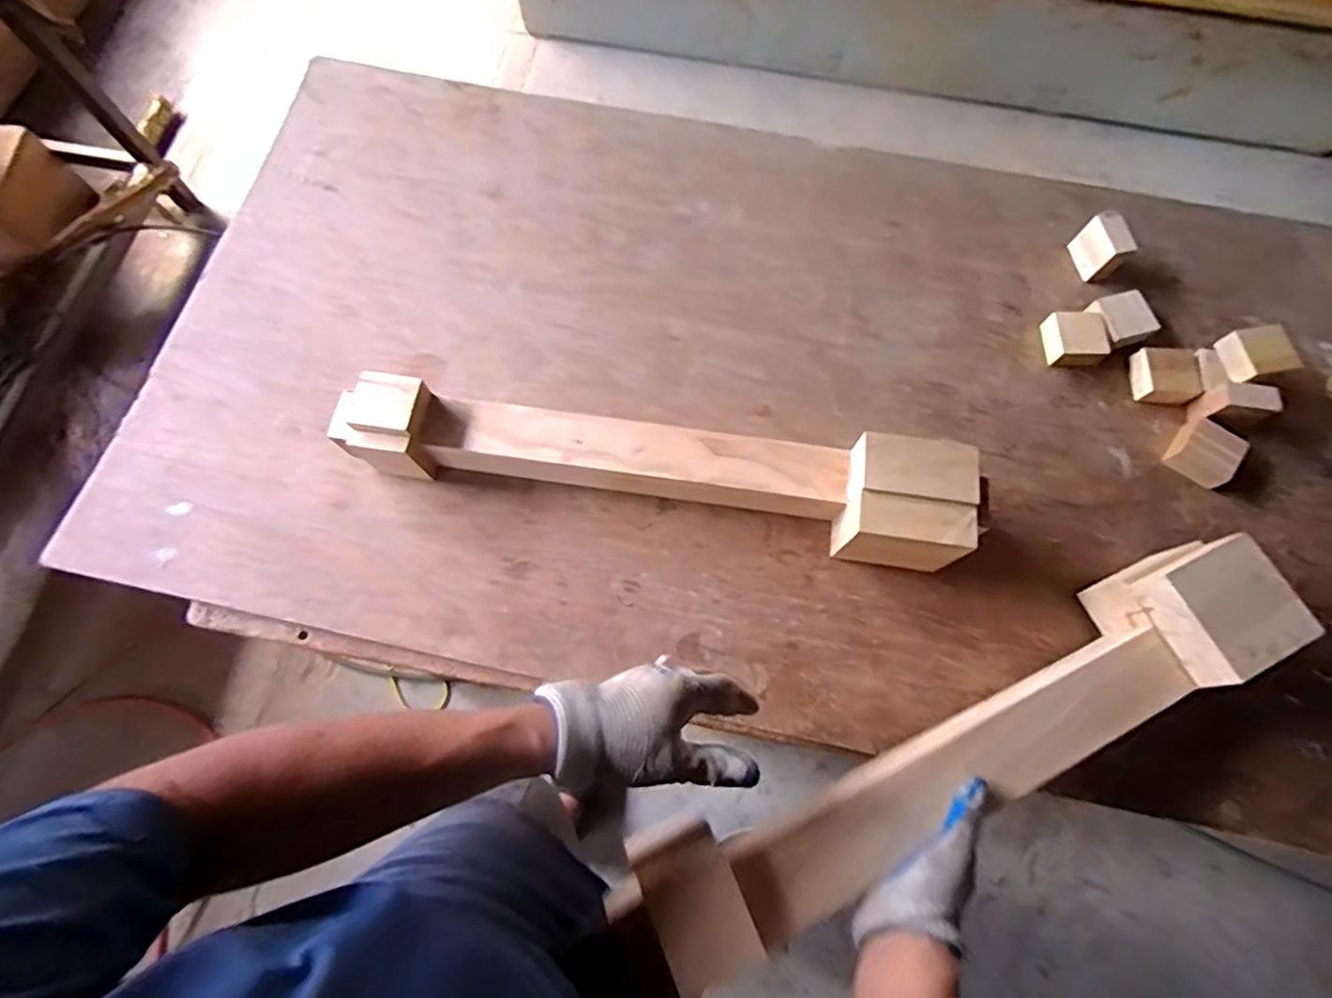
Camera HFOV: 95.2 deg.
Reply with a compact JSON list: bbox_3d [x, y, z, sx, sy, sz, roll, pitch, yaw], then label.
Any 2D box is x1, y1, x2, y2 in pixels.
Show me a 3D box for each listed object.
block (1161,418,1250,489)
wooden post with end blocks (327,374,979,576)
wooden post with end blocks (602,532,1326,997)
[{"bbox_3d":[0.653,-0.055,0.738,0.067,0.034,0.064,34,76,10],"label":"block"},{"bbox_3d":[-0.014,-0.035,0.691,0.709,0.117,0.124,10,73,4],"label":"wooden post with end blocks"},{"bbox_3d":[0.278,0.214,0.548,0.659,0.094,0.114,-22,73,-13],"label":"wooden post with end blocks"}]

